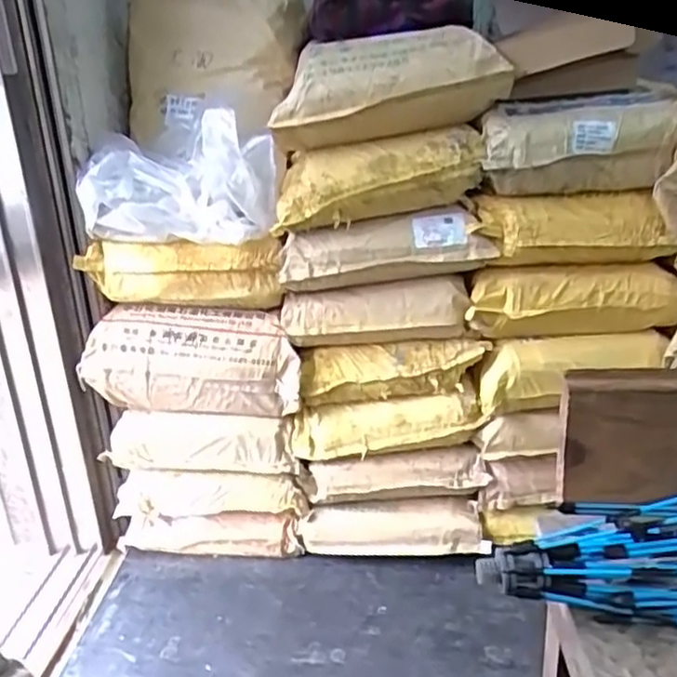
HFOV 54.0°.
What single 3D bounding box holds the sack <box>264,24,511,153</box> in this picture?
[{"bbox_3d":[0.075,-0.464,1.272,0.428,0.196,0.273,7,22,22],"label":"sack"}]

